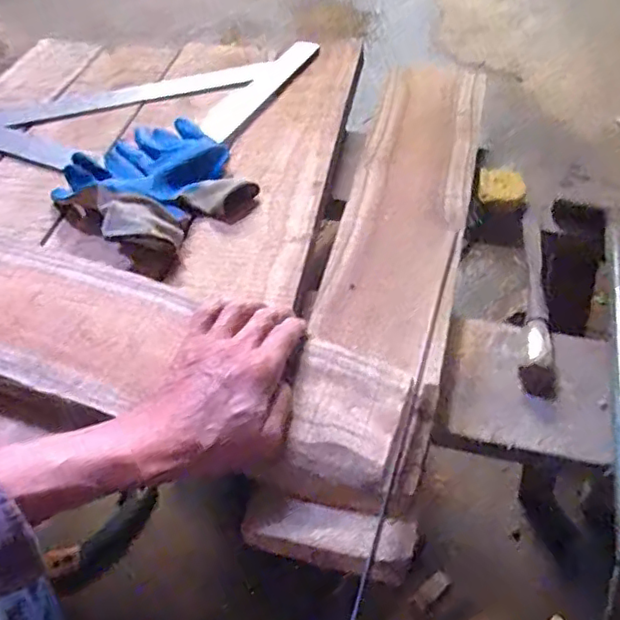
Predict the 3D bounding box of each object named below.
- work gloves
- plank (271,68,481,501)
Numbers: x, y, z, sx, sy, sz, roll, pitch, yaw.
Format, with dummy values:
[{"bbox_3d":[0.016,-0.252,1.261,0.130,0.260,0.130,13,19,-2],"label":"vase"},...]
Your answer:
[{"bbox_3d":[-0.173,-0.142,0.646,0.175,0.040,0.198,-36,56,-25],"label":"work gloves"},{"bbox_3d":[0.098,-0.095,0.604,0.122,0.041,0.605,11,46,10],"label":"plank"}]

